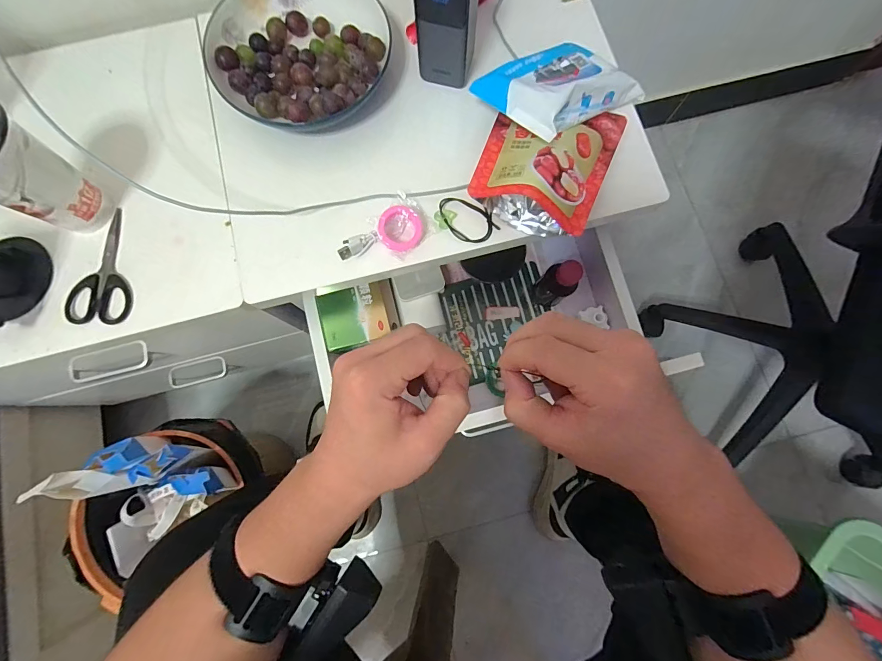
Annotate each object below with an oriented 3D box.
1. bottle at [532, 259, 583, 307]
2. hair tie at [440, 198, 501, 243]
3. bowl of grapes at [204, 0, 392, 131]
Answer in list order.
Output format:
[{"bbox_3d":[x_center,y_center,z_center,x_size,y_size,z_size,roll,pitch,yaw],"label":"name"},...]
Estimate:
[{"bbox_3d":[0.151,-0.059,0.498,0.039,0.098,0.032,12,80,2],"label":"bottle"},{"bbox_3d":[0.029,-0.117,0.408,0.067,0.012,0.043,18,80,3],"label":"hair tie"},{"bbox_3d":[-0.156,-0.309,0.429,0.185,0.054,0.190,0,79,0],"label":"bowl of grapes"}]

